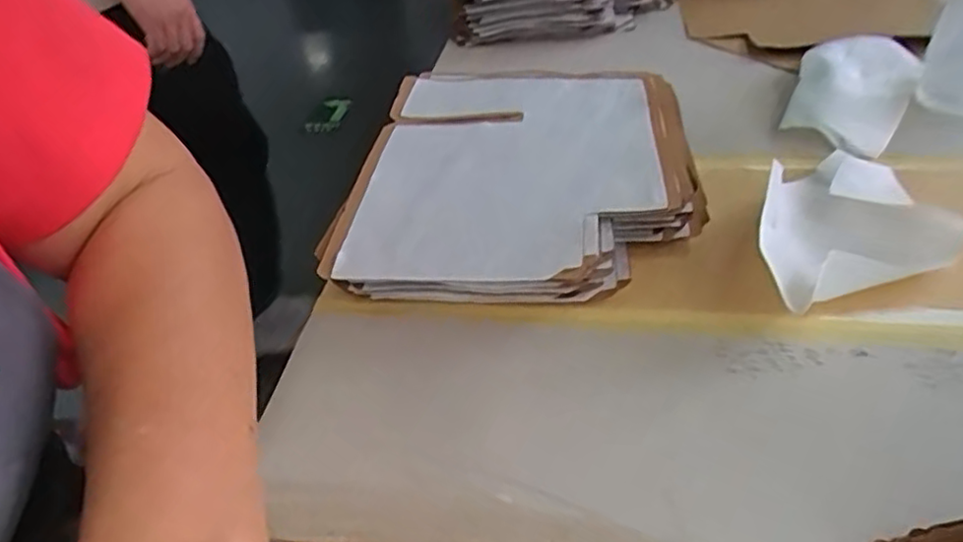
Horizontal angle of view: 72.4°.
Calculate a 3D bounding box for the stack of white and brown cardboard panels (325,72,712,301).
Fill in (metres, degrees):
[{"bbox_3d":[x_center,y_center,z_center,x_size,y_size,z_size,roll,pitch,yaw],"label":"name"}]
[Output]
[{"bbox_3d":[0.031,-0.065,0.445,0.211,0.048,0.253,2,40,11],"label":"stack of white and brown cardboard panels"}]

